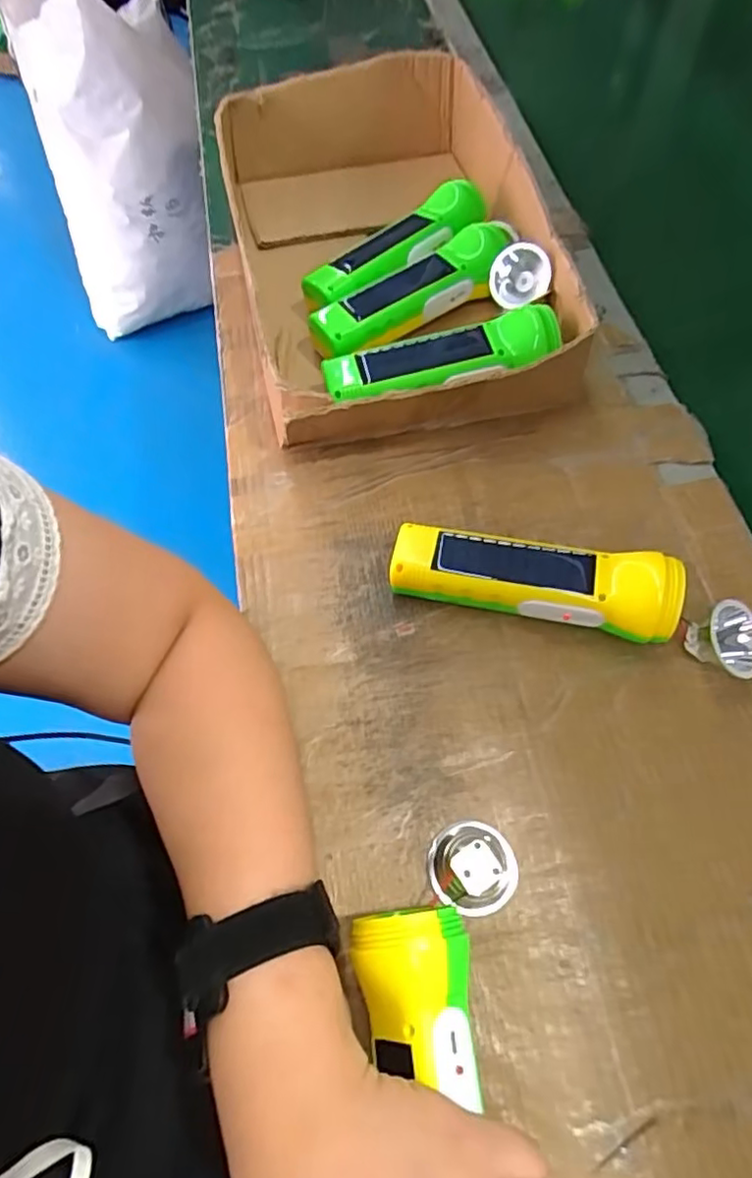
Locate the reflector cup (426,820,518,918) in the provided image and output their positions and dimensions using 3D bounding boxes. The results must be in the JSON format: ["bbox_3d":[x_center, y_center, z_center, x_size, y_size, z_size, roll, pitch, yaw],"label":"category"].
[{"bbox_3d":[0.050,0.138,0.307,0.044,0.024,0.043,0,63,0],"label":"reflector cup"}]

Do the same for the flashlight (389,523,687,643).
[{"bbox_3d":[0.092,-0.005,0.370,0.162,0.048,0.042,13,64,6],"label":"flashlight"}]

